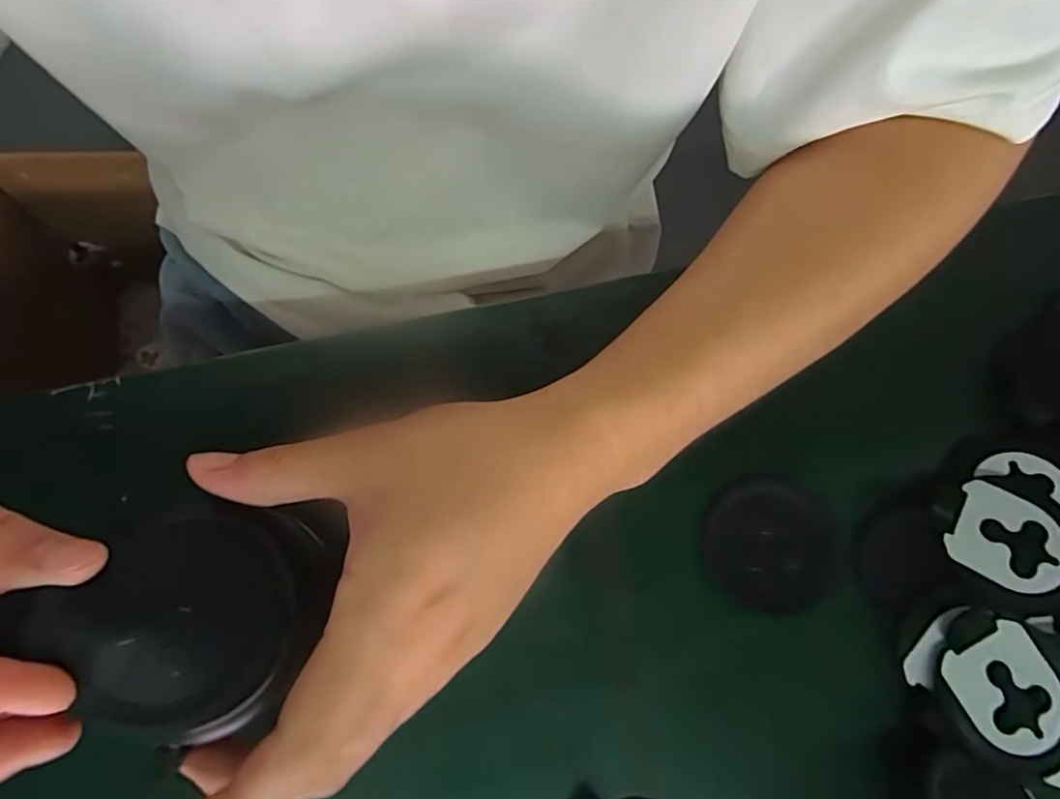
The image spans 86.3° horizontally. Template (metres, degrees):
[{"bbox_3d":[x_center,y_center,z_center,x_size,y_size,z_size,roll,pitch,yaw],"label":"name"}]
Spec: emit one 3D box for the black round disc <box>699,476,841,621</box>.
[{"bbox_3d":[0.108,0.065,0.256,0.060,0.009,0.059,2,75,-6],"label":"black round disc"}]

